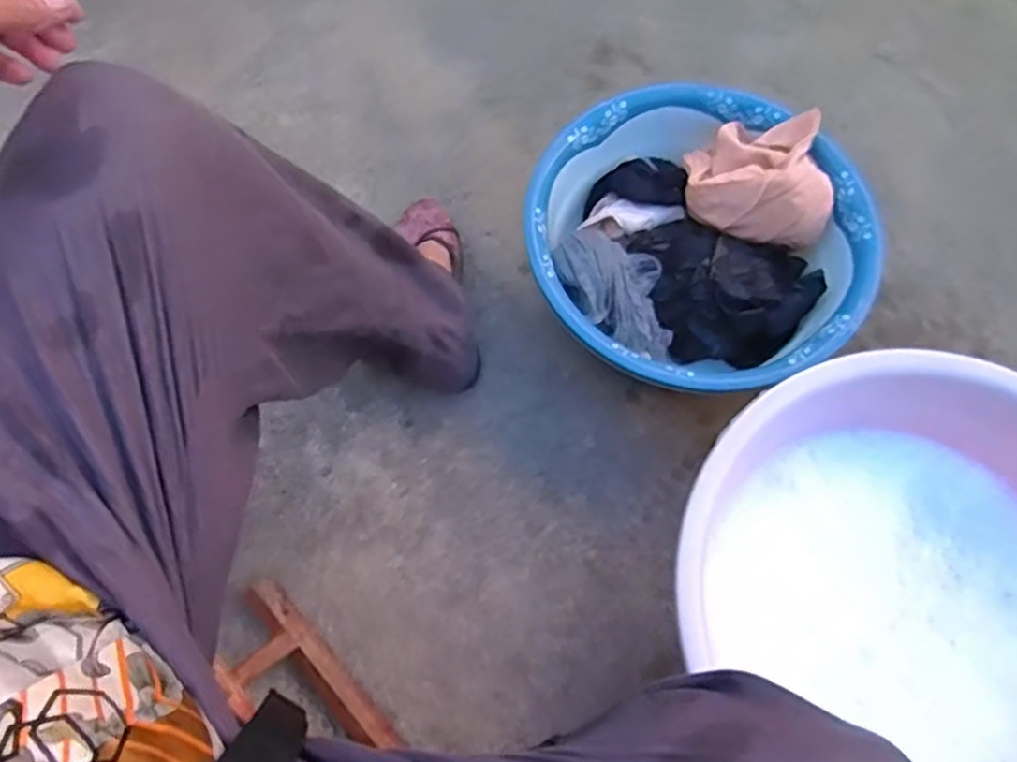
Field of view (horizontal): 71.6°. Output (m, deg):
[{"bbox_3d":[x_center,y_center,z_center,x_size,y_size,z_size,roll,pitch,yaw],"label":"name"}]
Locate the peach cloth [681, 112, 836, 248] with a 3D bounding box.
[{"bbox_3d":[0.293,-0.235,0.814,0.158,0.083,0.135,12,71,4],"label":"peach cloth"}]

